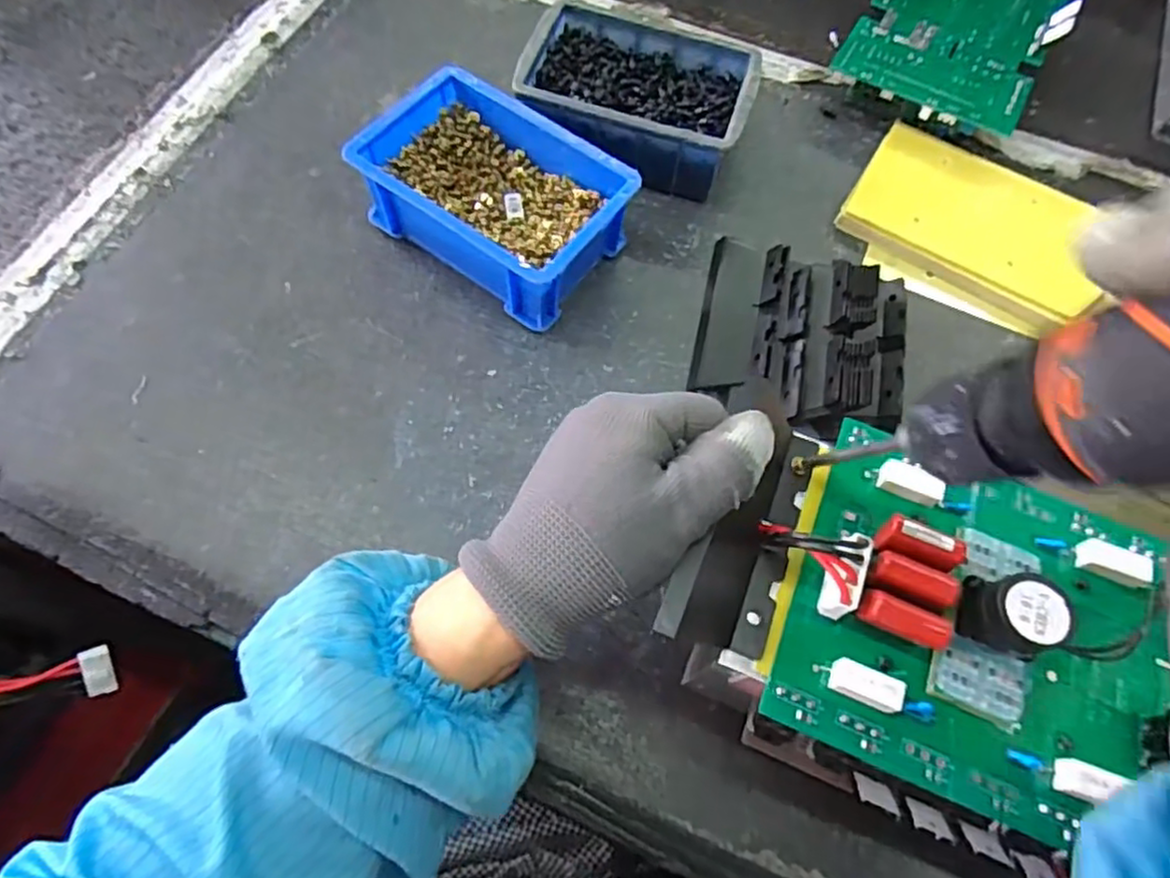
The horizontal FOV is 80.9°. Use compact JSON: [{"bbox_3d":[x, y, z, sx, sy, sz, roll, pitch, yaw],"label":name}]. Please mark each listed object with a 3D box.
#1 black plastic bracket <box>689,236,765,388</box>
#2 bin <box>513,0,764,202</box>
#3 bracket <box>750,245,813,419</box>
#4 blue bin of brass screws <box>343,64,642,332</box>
[{"bbox_3d":[0.088,-0.079,0.414,0.034,0.007,0.112,5,64,20],"label":"black plastic bracket"},{"bbox_3d":[0.036,-0.227,0.462,0.146,0.056,0.111,17,65,5],"label":"bin"},{"bbox_3d":[0.115,-0.064,0.402,0.029,0.013,0.110,11,65,2],"label":"bracket"},{"bbox_3d":[-0.055,-0.144,0.415,0.151,0.055,0.107,36,68,13],"label":"blue bin of brass screws"}]

